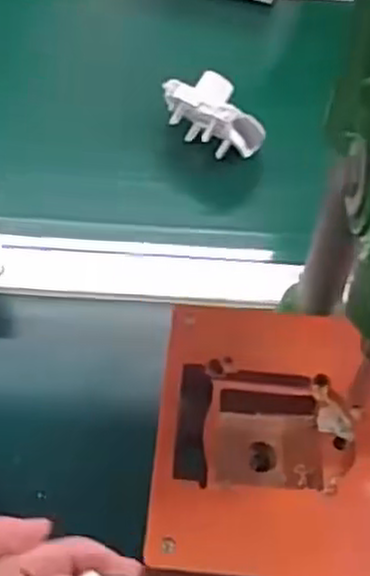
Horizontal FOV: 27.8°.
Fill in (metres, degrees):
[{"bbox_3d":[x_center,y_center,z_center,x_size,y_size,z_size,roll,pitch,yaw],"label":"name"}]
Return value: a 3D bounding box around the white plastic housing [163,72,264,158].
[{"bbox_3d":[0.021,-0.139,0.607,0.078,0.047,0.054,35,55,24],"label":"white plastic housing"}]

